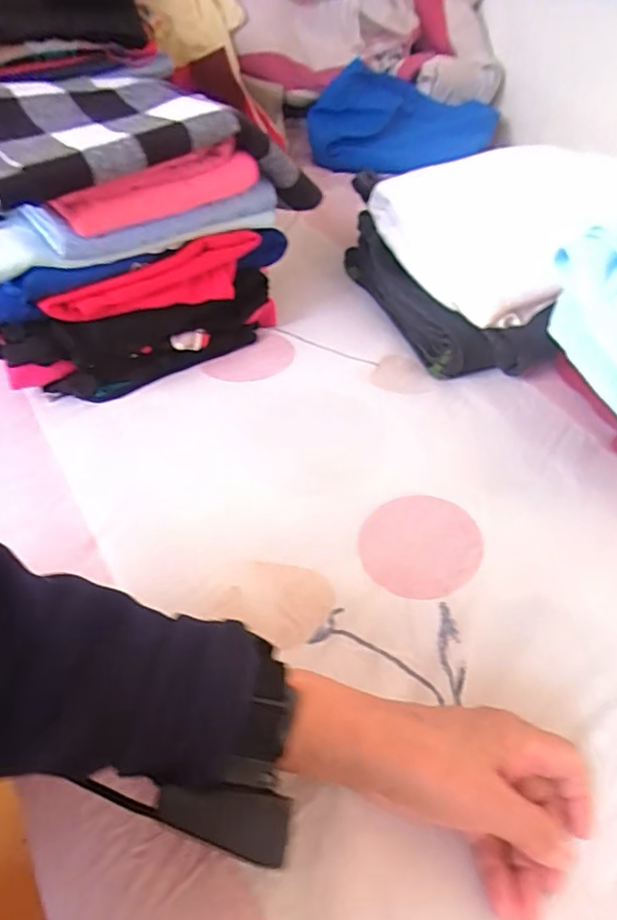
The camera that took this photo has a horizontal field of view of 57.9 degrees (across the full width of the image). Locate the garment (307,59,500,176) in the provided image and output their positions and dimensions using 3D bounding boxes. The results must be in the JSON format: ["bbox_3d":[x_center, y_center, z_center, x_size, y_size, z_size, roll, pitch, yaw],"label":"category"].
[{"bbox_3d":[0.182,-0.615,1.013,0.381,0.150,0.088,-15,49,-16],"label":"garment"}]

